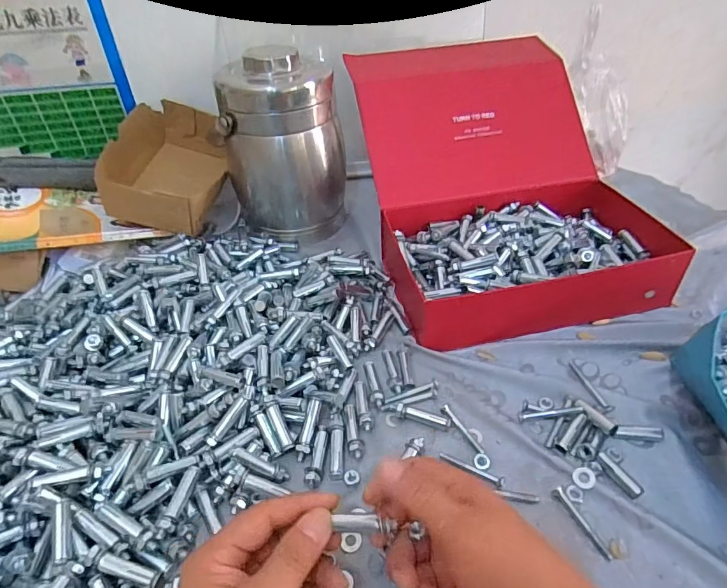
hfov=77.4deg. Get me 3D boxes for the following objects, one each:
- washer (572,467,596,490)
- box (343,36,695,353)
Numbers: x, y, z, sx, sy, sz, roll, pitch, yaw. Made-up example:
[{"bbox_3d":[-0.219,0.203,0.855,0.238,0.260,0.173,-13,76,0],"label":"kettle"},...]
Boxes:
[{"bbox_3d":[0.179,0.149,0.367,0.017,0.004,0.017,-7,57,7],"label":"washer"},{"bbox_3d":[0.162,-0.163,0.590,0.295,0.192,0.404,-10,42,-8],"label":"box"}]

